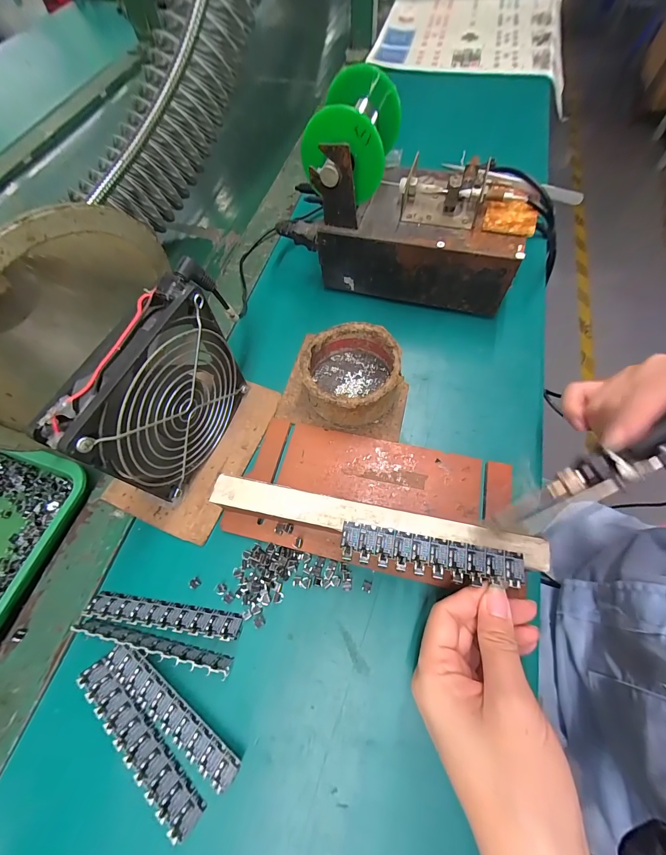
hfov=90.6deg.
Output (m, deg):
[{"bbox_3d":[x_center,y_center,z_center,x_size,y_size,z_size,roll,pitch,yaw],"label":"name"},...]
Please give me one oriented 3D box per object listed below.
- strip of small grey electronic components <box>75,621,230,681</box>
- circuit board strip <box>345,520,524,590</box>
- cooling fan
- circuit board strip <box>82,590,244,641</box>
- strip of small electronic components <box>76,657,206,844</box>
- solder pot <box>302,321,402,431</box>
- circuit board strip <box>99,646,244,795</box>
[{"bbox_3d":[-0.119,0.143,0.217,0.108,0.013,0.008,11,66,9],"label":"strip of small grey electronic components"},{"bbox_3d":[0.059,0.078,0.201,0.108,0.005,0.024,8,66,8],"label":"circuit board strip"},{"bbox_3d":[-0.109,-0.023,0.235,0.028,0.127,0.131,18,67,12],"label":"cooling fan"},{"bbox_3d":[-0.118,0.130,0.228,0.110,0.011,0.015,6,65,6],"label":"circuit board strip"},{"bbox_3d":[-0.119,0.189,0.198,0.107,0.010,0.014,37,72,18],"label":"strip of small electronic components"},{"bbox_3d":[0.016,-0.045,0.285,0.080,0.040,0.082,-1,65,3],"label":"solder pot"},{"bbox_3d":[-0.103,0.177,0.206,0.107,0.005,0.021,32,71,17],"label":"circuit board strip"}]

